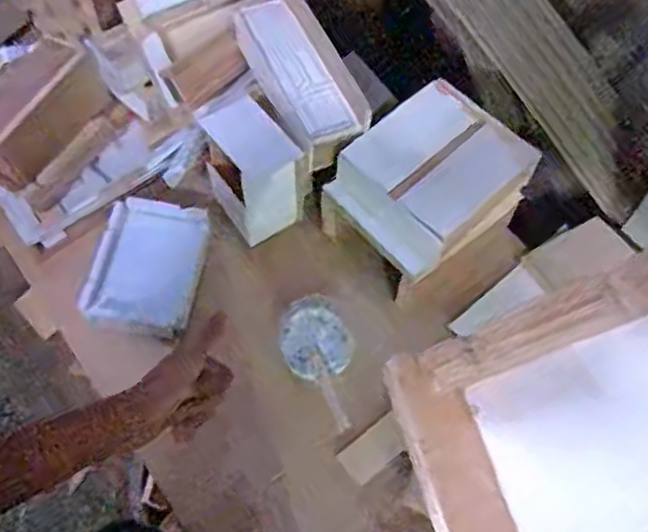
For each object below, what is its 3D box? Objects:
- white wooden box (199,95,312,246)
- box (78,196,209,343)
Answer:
[{"bbox_3d":[-0.092,-0.121,0.815,0.092,0.141,0.135,-26,65,-14],"label":"white wooden box"},{"bbox_3d":[-0.218,-0.001,0.812,0.129,0.032,0.170,8,62,3],"label":"box"}]

